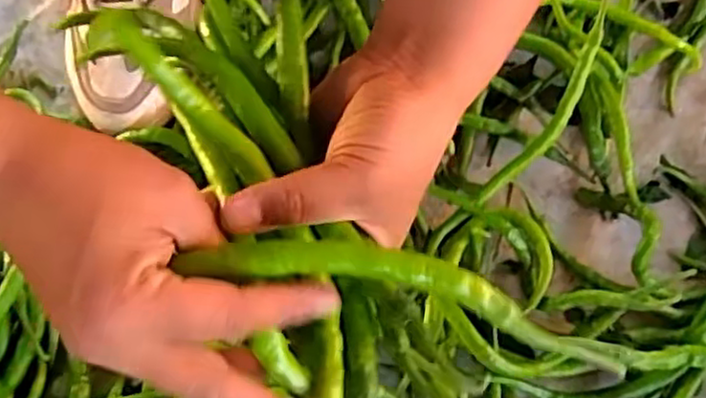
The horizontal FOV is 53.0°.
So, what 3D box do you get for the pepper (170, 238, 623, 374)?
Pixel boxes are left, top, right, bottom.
[{"bbox_3d":[0.021,0.034,0.270,0.168,0.015,0.024,14,78,-1],"label":"pepper"}]

